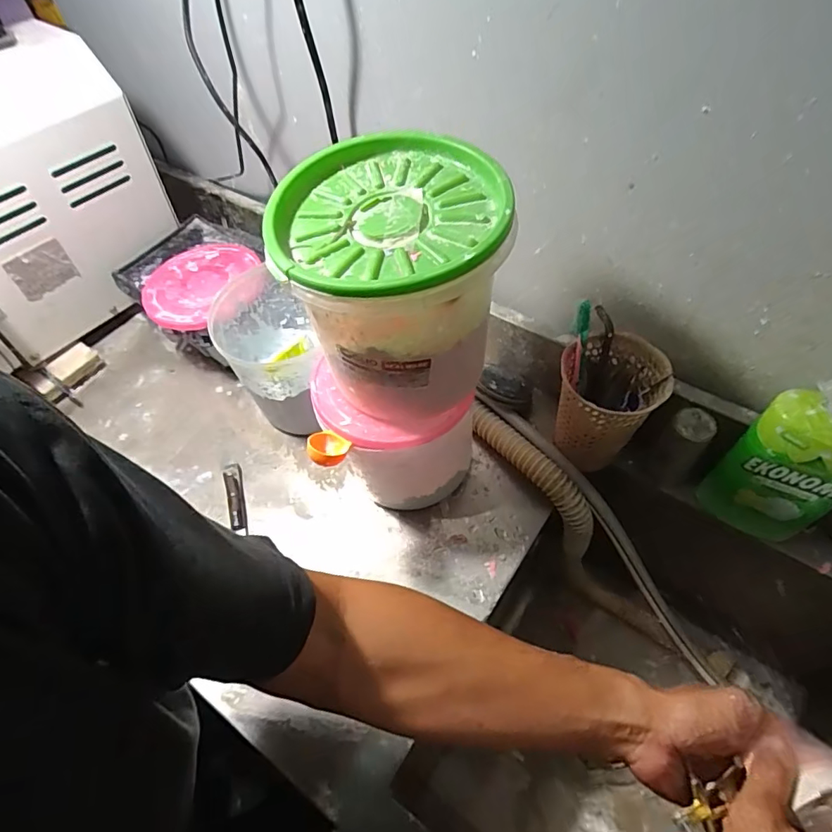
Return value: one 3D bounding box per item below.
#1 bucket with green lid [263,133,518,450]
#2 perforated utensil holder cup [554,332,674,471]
[{"bbox_3d":[-0.016,-0.094,0.423,0.161,0.177,0.166,-2,57,3],"label":"bucket with green lid"},{"bbox_3d":[0.198,-0.009,0.545,0.094,0.134,0.089,-2,57,3],"label":"perforated utensil holder cup"}]

